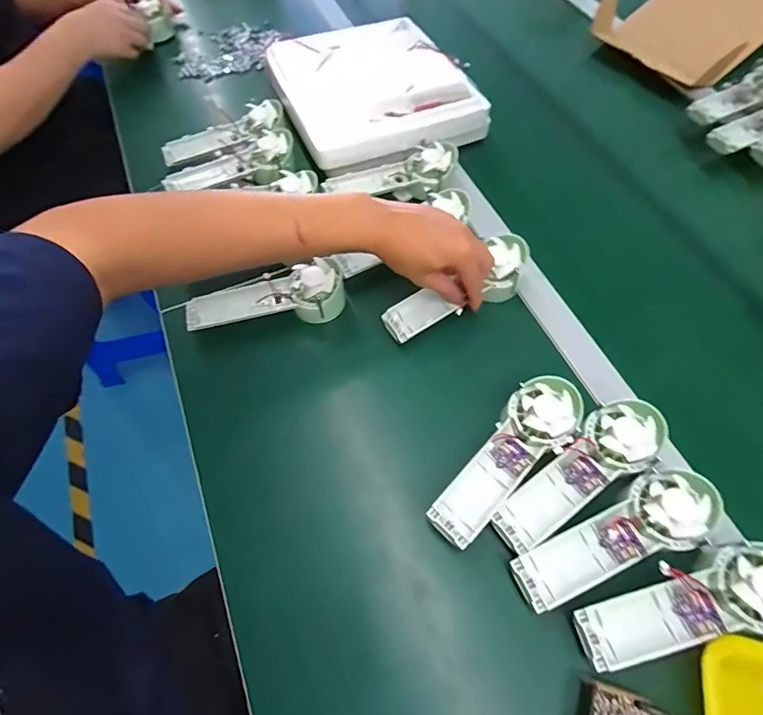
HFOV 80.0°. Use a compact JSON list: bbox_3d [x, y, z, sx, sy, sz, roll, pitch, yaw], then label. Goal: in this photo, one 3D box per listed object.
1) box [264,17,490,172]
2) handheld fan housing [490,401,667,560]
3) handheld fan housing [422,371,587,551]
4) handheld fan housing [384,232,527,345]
[{"bbox_3d":[-0.011,-0.387,0.653,0.247,0.061,0.265,-21,63,-9],"label":"box"},{"bbox_3d":[0.177,0.105,0.407,0.176,0.024,0.057,-39,66,-4],"label":"handheld fan housing"},{"bbox_3d":[0.114,0.089,0.407,0.057,0.026,0.177,39,69,20],"label":"handheld fan housing"},{"bbox_3d":[0.085,-0.073,0.508,0.175,0.034,0.060,-30,64,-3],"label":"handheld fan housing"}]

